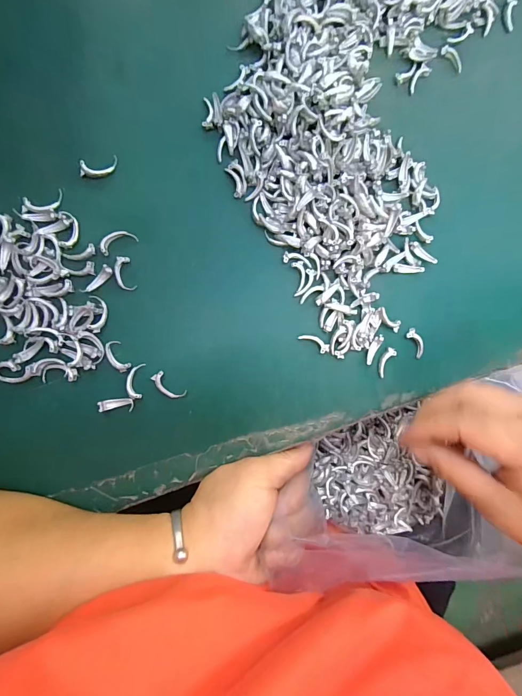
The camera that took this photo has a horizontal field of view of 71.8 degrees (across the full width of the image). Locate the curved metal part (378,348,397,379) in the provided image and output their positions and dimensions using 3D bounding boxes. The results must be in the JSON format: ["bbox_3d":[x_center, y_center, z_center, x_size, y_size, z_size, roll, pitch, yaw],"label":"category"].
[{"bbox_3d":[0.084,0.010,0.241,0.008,0.004,0.020,31,87,-4],"label":"curved metal part"}]

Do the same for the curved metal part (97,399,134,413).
[{"bbox_3d":[-0.089,0.035,0.222,0.020,0.006,0.008,2,89,-5],"label":"curved metal part"}]

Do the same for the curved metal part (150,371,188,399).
[{"bbox_3d":[-0.058,0.024,0.227,0.022,0.006,0.009,40,86,-4],"label":"curved metal part"}]

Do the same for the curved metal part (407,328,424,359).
[{"bbox_3d":[0.106,-0.004,0.244,0.008,0.004,0.021,-27,92,-5],"label":"curved metal part"}]

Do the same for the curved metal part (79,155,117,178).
[{"bbox_3d":[-0.100,-0.112,0.222,0.023,0.006,0.010,-18,91,-5],"label":"curved metal part"}]

